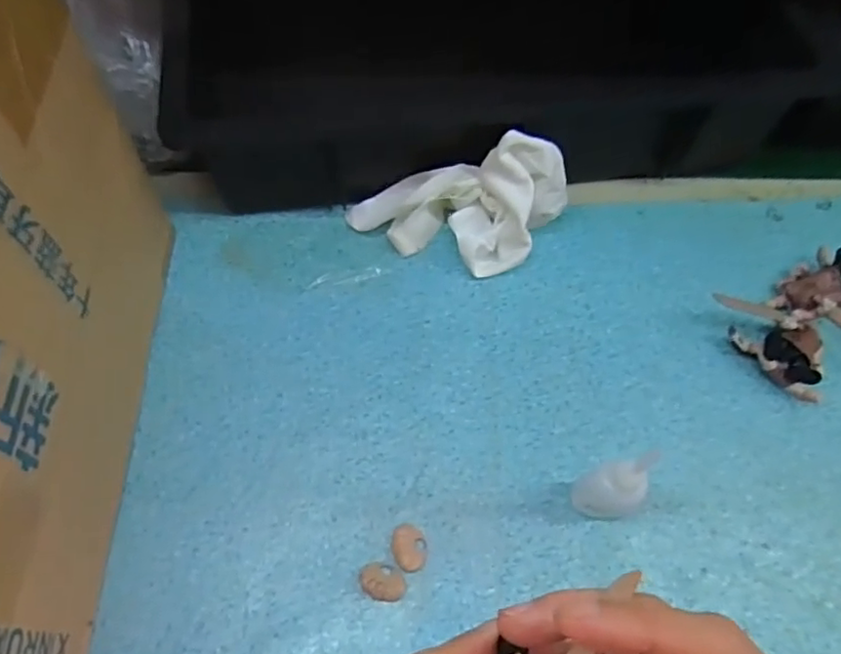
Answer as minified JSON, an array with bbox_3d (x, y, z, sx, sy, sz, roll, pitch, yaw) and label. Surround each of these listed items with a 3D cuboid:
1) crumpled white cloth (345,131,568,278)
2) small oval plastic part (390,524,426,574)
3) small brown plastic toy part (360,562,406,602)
[{"bbox_3d":[0.023,-0.083,0.412,0.138,0.072,0.061,10,63,3],"label":"crumpled white cloth"},{"bbox_3d":[-0.006,0.122,0.345,0.019,0.009,0.025,-5,64,-4],"label":"small oval plastic part"},{"bbox_3d":[-0.020,0.137,0.335,0.025,0.009,0.018,16,64,6],"label":"small brown plastic toy part"}]

